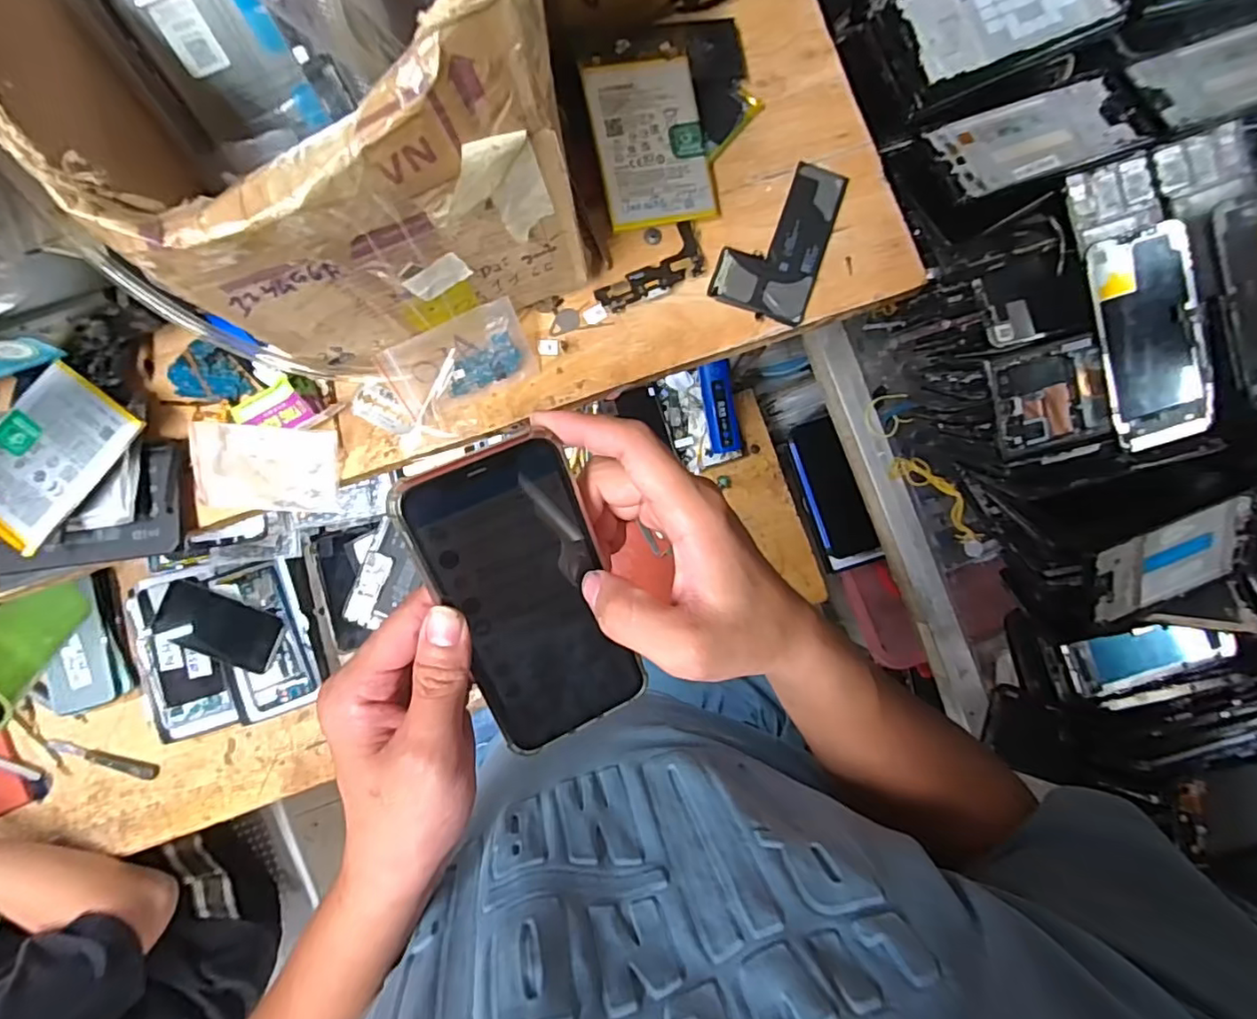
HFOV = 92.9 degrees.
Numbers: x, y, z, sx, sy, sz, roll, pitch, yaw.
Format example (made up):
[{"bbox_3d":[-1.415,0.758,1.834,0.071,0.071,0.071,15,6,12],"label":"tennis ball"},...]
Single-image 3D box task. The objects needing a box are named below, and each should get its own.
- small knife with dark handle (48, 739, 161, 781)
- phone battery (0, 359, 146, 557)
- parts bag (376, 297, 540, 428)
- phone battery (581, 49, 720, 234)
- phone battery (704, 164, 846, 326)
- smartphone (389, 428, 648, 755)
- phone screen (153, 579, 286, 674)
[{"bbox_3d":[-0.639,0.305,0.728,0.138,0.007,0.020,17,86,0],"label":"small knife with dark handle"},{"bbox_3d":[-0.324,-0.029,0.331,0.058,0.008,0.094,33,82,-1],"label":"phone battery"},{"bbox_3d":[-0.096,-0.084,0.343,0.078,0.004,0.046,-26,130,-6],"label":"parts bag"},{"bbox_3d":[0.014,-0.219,0.353,0.067,0.006,0.095,-12,96,-7],"label":"phone battery"},{"bbox_3d":[0.093,-0.167,0.365,0.058,0.004,0.098,20,86,0],"label":"phone battery"},{"bbox_3d":[-0.044,0.044,0.276,0.074,0.009,0.150,-23,112,-13],"label":"smartphone"},{"bbox_3d":[-0.480,0.138,0.701,0.139,0.008,0.076,27,92,-5],"label":"phone screen"}]

